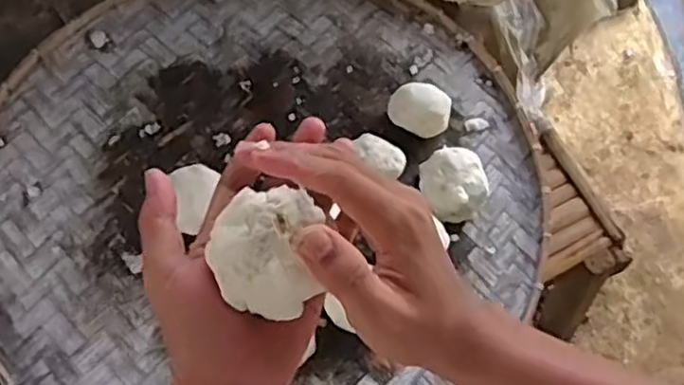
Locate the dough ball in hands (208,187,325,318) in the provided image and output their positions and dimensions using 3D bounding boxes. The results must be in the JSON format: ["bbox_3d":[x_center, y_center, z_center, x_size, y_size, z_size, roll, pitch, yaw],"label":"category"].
[{"bbox_3d":[-0.040,0.031,0.375,0.056,0.034,0.059,4,68,0],"label":"dough ball in hands"}]

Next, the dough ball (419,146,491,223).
[{"bbox_3d":[0.139,-0.010,0.854,0.082,0.060,0.088,1,68,-1],"label":"dough ball"}]

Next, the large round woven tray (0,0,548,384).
[{"bbox_3d":[-0.099,-0.017,0.869,0.697,0.077,0.696,1,68,-1],"label":"large round woven tray"}]

